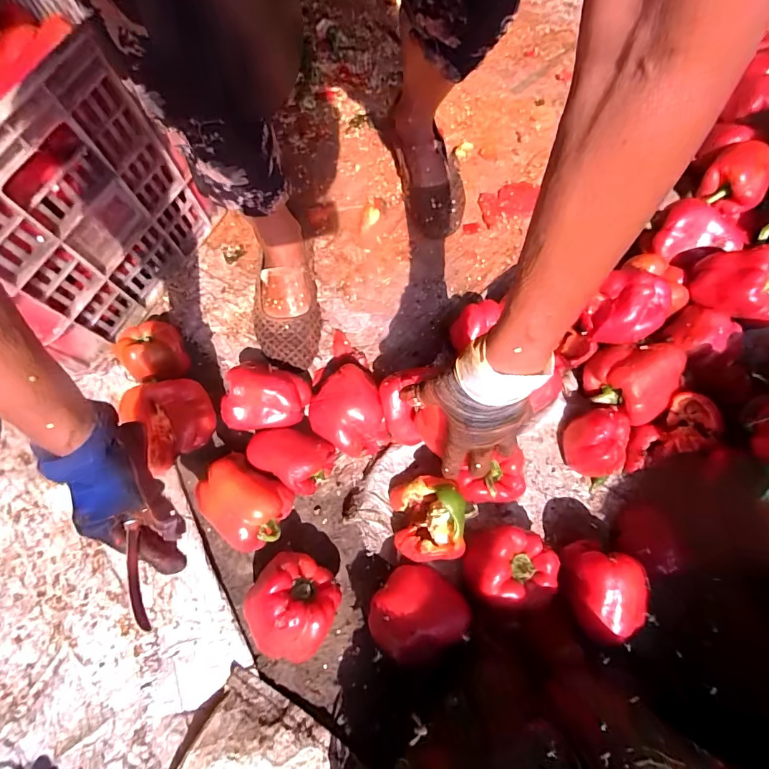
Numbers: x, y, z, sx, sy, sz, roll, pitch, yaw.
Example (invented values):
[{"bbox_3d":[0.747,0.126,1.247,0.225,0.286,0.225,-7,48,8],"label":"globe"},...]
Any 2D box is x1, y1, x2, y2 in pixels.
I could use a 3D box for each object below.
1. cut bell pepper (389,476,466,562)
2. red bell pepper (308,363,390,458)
[{"bbox_3d":[0.052,0.156,0.493,0.085,0.080,0.095,-6,72,-2],"label":"cut bell pepper"},{"bbox_3d":[-0.049,0.035,0.546,0.092,0.061,0.116,-15,72,-5],"label":"red bell pepper"}]

